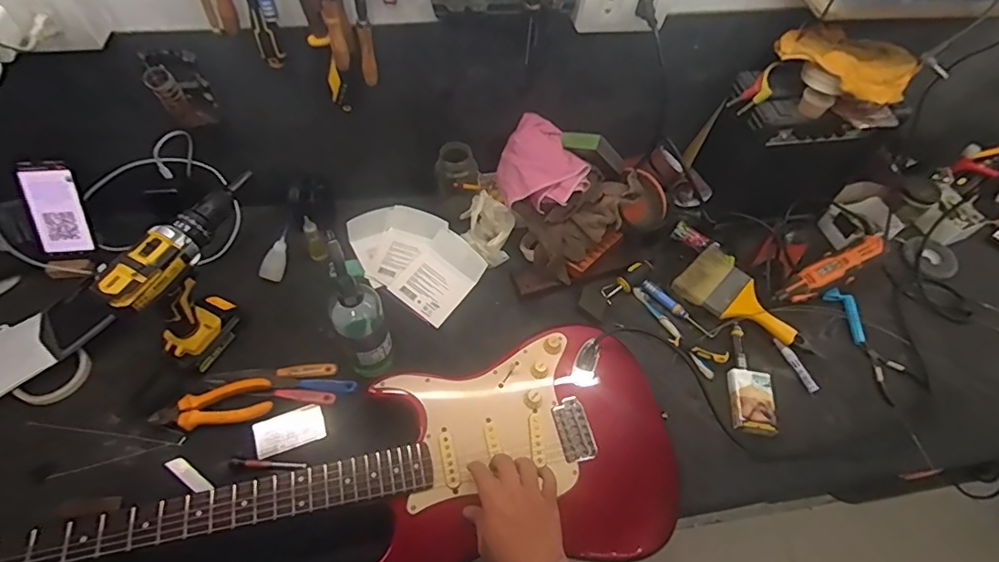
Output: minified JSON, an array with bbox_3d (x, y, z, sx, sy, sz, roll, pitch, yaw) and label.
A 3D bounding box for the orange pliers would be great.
[{"bbox_3d":[-0.386,0.165,0.690,0.143,0.019,0.059,-8,57,-8],"label":"orange pliers"}]

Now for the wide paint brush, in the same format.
[{"bbox_3d":[0.387,0.030,0.826,0.110,0.023,0.186,-39,66,-24],"label":"wide paint brush"}]

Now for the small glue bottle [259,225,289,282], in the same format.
[{"bbox_3d":[-0.351,-0.043,0.809,0.030,0.017,0.087,16,86,8],"label":"small glue bottle"}]

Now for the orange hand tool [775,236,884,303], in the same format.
[{"bbox_3d":[0.553,-0.024,0.845,0.214,0.028,0.042,-25,61,-17],"label":"orange hand tool"}]

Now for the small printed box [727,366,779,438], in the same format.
[{"bbox_3d":[0.368,0.176,0.747,0.062,0.025,0.093,5,56,1],"label":"small printed box"}]

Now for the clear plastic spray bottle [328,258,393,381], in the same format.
[{"bbox_3d":[-0.183,0.056,0.680,0.063,0.216,0.078,-22,60,-16],"label":"clear plastic spray bottle"}]

